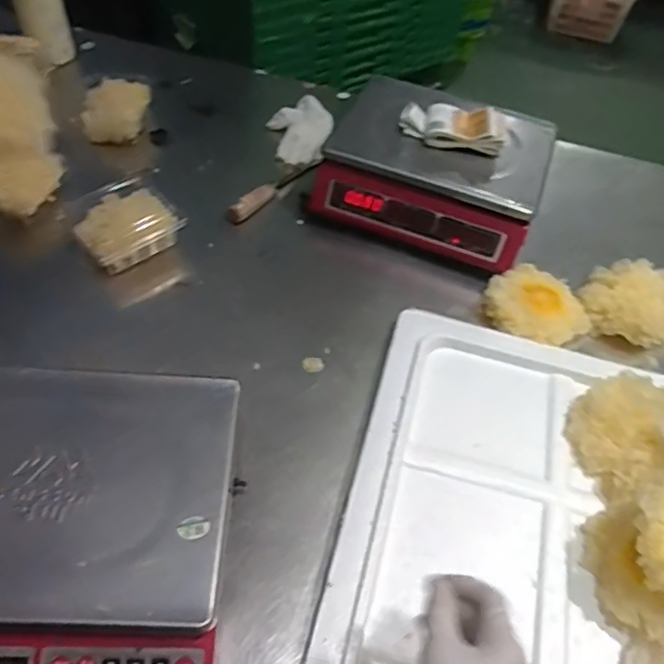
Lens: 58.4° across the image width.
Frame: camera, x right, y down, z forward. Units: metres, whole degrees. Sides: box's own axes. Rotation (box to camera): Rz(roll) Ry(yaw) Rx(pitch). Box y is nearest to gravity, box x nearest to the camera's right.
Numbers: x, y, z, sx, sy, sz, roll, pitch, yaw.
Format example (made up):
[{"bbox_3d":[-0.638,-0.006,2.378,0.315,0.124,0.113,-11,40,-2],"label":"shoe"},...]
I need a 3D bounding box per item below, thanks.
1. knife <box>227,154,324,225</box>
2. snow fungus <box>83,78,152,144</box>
[{"bbox_3d":[-0.079,-0.224,0.883,0.025,0.023,0.208,32,56,18],"label":"knife"},{"bbox_3d":[-0.337,-0.347,0.937,0.104,0.057,0.096,-9,54,-12],"label":"snow fungus"}]

